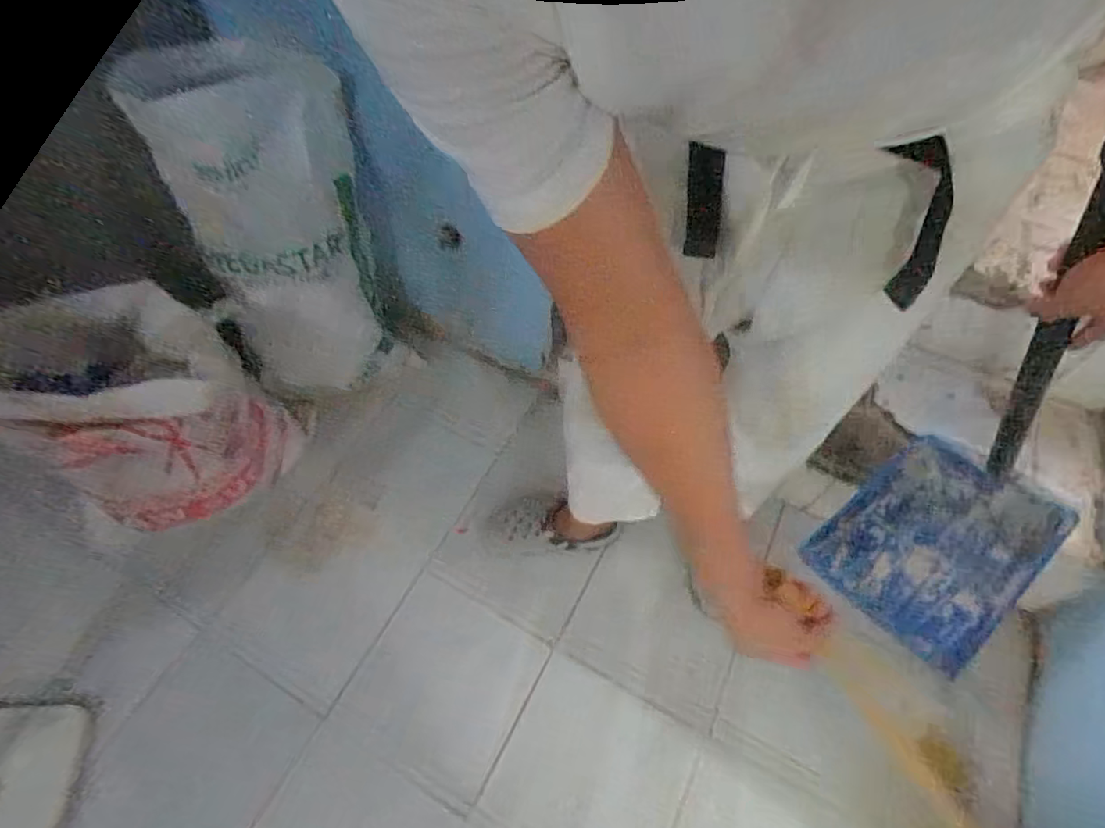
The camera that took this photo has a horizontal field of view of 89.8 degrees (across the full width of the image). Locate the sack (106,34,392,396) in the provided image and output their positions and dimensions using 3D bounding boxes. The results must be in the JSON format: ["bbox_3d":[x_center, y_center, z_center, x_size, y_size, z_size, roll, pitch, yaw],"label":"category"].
[{"bbox_3d":[-0.496,-0.317,1.037,0.304,0.633,0.210,-27,49,-27],"label":"sack"}]

